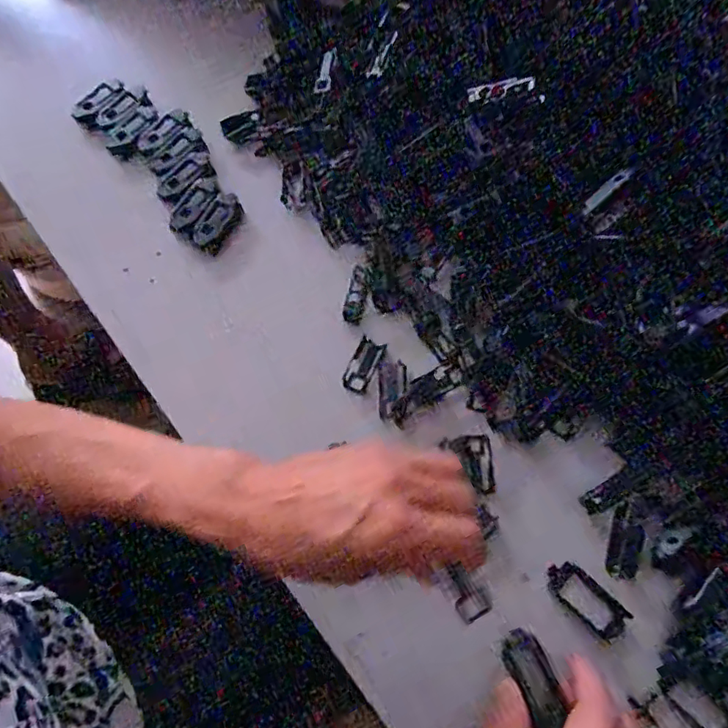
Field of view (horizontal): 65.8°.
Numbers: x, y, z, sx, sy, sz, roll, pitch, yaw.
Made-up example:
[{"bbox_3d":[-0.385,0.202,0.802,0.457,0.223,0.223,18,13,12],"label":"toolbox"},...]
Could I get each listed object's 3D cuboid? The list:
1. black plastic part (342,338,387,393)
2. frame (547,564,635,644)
[{"bbox_3d":[0.000,0.000,0.395,0.018,0.007,0.039,26,73,9],"label":"black plastic part"},{"bbox_3d":[0.135,0.142,0.341,0.024,0.004,0.050,-42,75,-13],"label":"frame"}]

